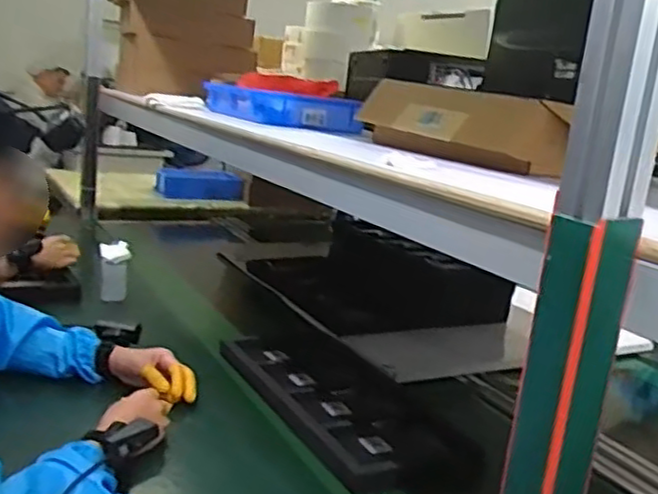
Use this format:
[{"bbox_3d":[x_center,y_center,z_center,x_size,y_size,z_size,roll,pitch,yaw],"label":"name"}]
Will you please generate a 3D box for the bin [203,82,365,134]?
[{"bbox_3d":[-0.098,-0.301,1.493,0.244,0.063,0.305,0,15,-26],"label":"bin"}]

